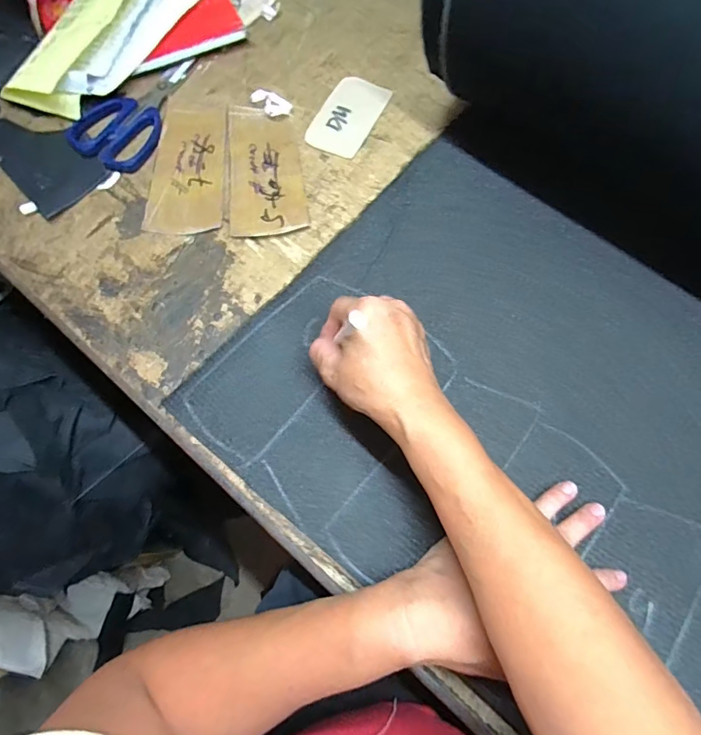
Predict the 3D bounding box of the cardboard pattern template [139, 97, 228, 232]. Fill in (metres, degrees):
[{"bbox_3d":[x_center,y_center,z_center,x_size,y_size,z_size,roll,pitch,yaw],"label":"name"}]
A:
[{"bbox_3d":[-0.158,-0.199,0.448,0.071,0.004,0.154,-2,70,1],"label":"cardboard pattern template"}]

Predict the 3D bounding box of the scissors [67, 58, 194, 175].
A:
[{"bbox_3d":[-0.215,-0.267,0.468,0.084,0.012,0.151,26,73,10],"label":"scissors"}]

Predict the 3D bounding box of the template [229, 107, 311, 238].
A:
[{"bbox_3d":[-0.083,-0.193,0.445,0.070,0.004,0.151,-8,70,-2],"label":"template"}]

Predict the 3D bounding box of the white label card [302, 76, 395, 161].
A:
[{"bbox_3d":[-0.003,-0.255,0.464,0.059,0.007,0.095,24,73,9],"label":"white label card"}]

